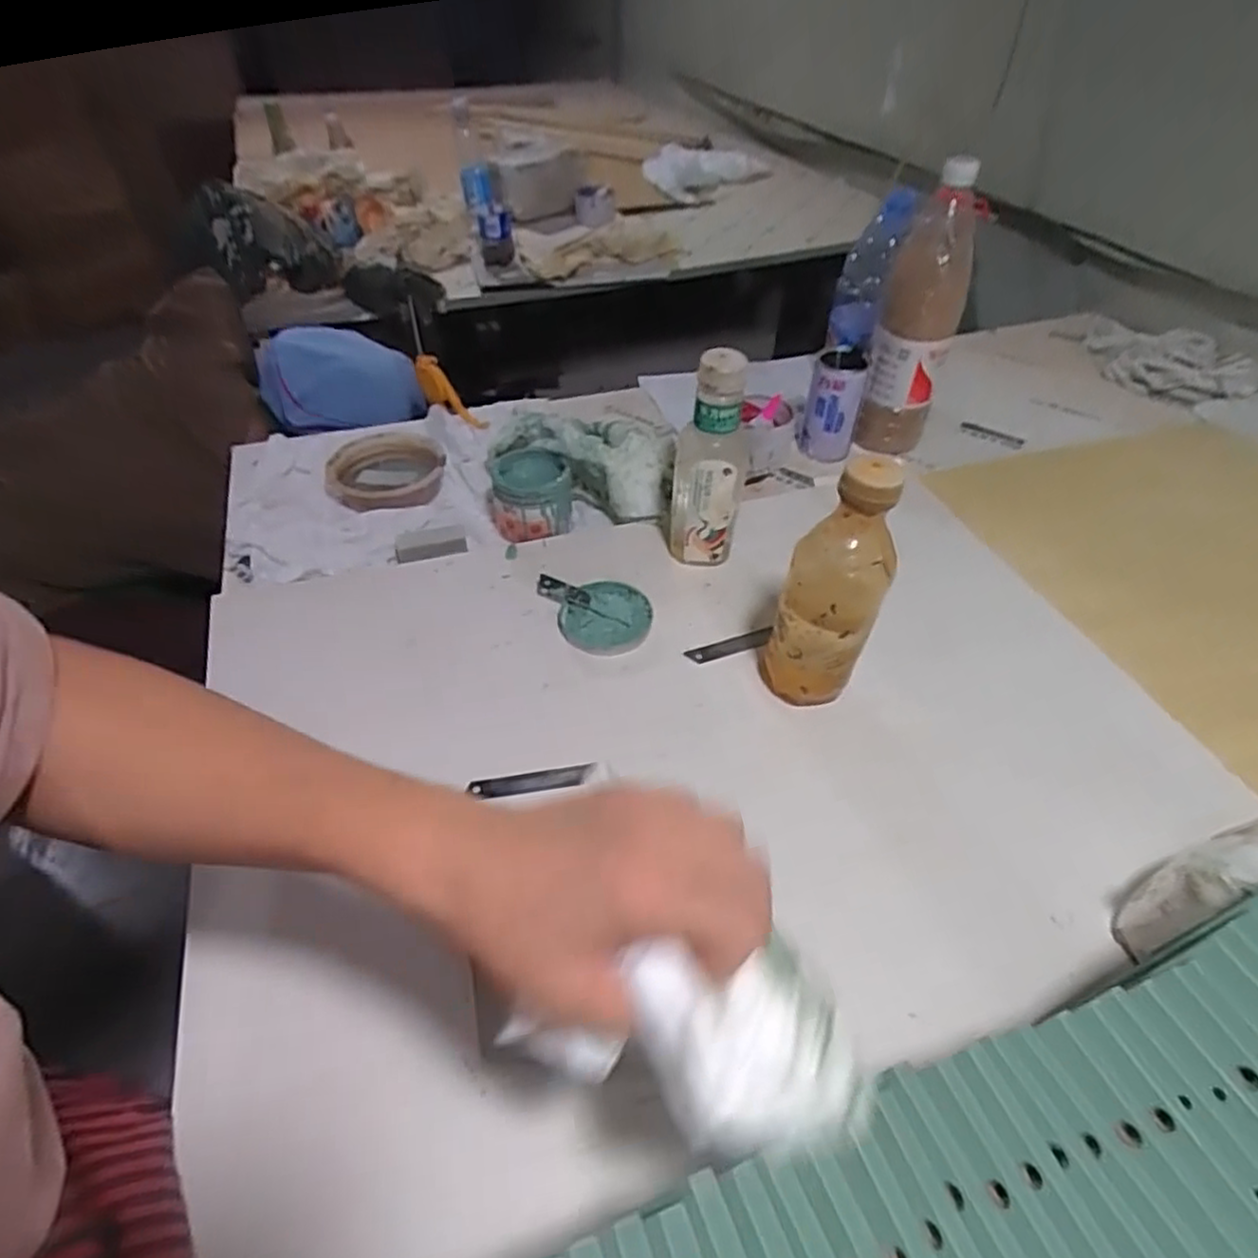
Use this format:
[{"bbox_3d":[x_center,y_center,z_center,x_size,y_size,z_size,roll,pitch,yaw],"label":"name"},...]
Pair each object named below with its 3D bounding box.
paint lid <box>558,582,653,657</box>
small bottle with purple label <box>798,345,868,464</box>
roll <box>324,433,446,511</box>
[{"bbox_3d":[-0.020,-0.012,0.643,0.079,0.013,0.081,0,45,0],"label":"paint lid"},{"bbox_3d":[0.246,-0.267,0.856,0.065,0.132,0.061,15,47,14],"label":"small bottle with purple label"},{"bbox_3d":[-0.275,-0.179,0.801,0.131,0.020,0.134,0,45,0],"label":"roll"}]

